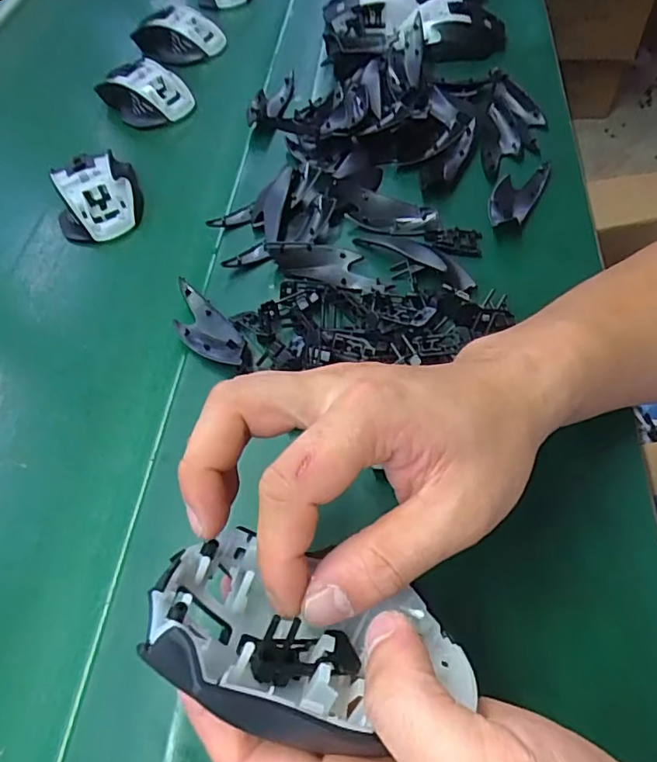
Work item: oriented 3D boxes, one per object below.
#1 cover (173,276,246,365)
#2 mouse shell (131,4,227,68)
[{"bbox_3d":[-0.090,-0.041,0.392,0.035,0.015,0.096,-33,60,-16],"label":"cover"},{"bbox_3d":[-0.170,-0.391,0.617,0.100,0.042,0.052,16,59,15],"label":"mouse shell"}]

